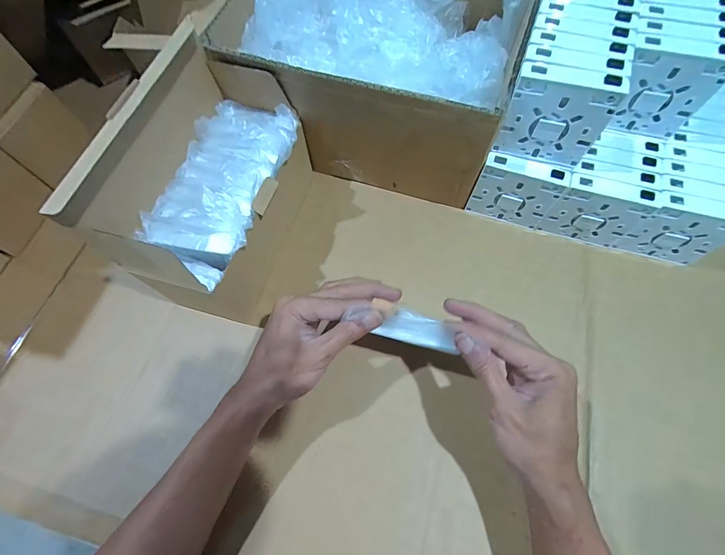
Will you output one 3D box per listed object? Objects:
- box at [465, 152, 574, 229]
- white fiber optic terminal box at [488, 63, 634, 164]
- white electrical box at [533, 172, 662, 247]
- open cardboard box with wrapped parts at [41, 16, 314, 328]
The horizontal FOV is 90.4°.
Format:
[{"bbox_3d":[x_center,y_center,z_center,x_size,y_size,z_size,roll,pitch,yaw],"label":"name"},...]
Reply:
[{"bbox_3d":[0.172,-0.095,0.412,0.086,0.093,0.020,19,68,8],"label":"box"},{"bbox_3d":[0.176,-0.148,0.335,0.085,0.088,0.020,14,69,7],"label":"white fiber optic terminal box"},{"bbox_3d":[0.254,-0.069,0.397,0.087,0.089,0.019,16,68,7],"label":"white electrical box"},{"bbox_3d":[-0.140,-0.092,0.360,0.105,0.184,0.223,16,68,7],"label":"open cardboard box with wrapped parts"}]

